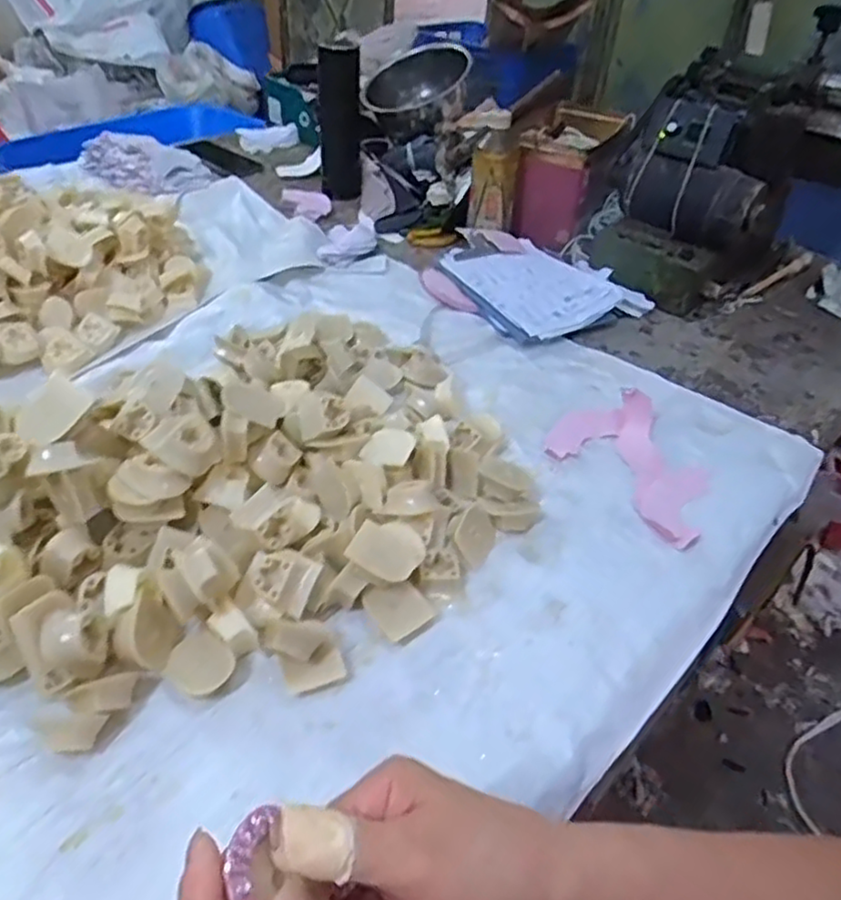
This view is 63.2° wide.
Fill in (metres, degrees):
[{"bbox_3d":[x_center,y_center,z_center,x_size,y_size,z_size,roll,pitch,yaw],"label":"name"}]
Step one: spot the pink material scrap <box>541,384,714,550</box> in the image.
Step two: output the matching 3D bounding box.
[{"bbox_3d":[0.212,0.005,0.654,0.124,0.034,0.173,-26,49,-31],"label":"pink material scrap"}]

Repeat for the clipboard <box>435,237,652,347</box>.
[{"bbox_3d":[0.153,-0.214,0.898,0.215,0.044,0.213,-17,45,-24],"label":"clipboard"}]

